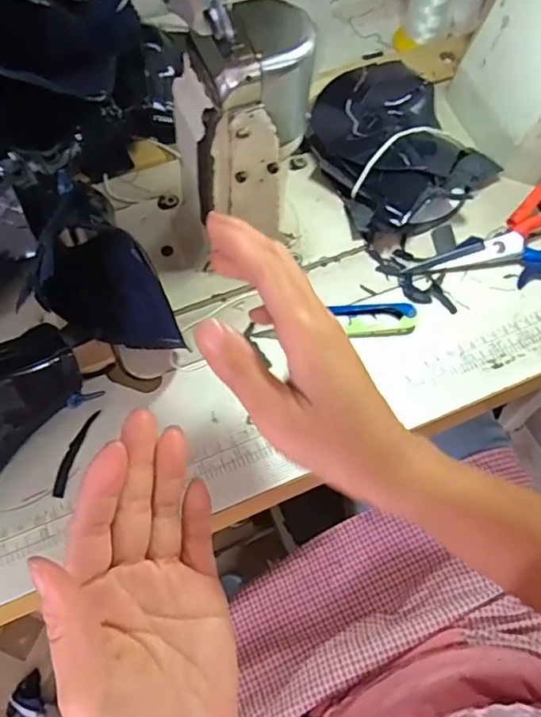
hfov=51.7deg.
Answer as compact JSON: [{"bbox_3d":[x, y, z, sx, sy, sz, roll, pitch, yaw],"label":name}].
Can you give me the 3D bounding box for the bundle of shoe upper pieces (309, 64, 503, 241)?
[{"bbox_3d":[0.097,-0.175,0.467,0.132,0.055,0.142,0,61,-1],"label":"bundle of shoe upper pieces"}]

